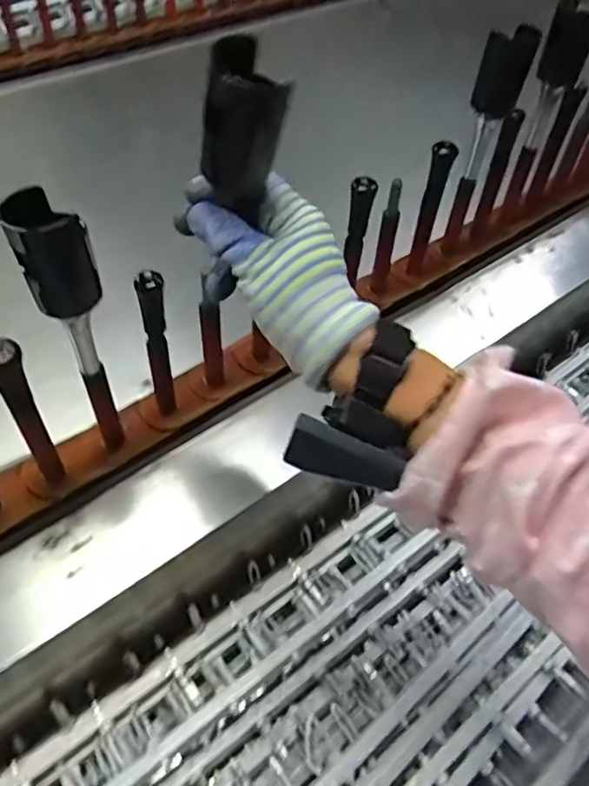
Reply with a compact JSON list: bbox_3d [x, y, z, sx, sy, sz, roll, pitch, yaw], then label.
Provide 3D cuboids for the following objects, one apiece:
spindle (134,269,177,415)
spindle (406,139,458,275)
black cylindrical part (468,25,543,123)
[{"bbox_3d":[-0.104,-0.034,0.479,0.018,0.148,0.012,-3,51,-7],"label":"spindle"},{"bbox_3d":[0.131,-0.175,0.613,0.020,0.144,0.026,11,51,5],"label":"spindle"},{"bbox_3d":[0.185,-0.286,0.555,0.040,0.069,0.032,15,51,8],"label":"black cylindrical part"}]

